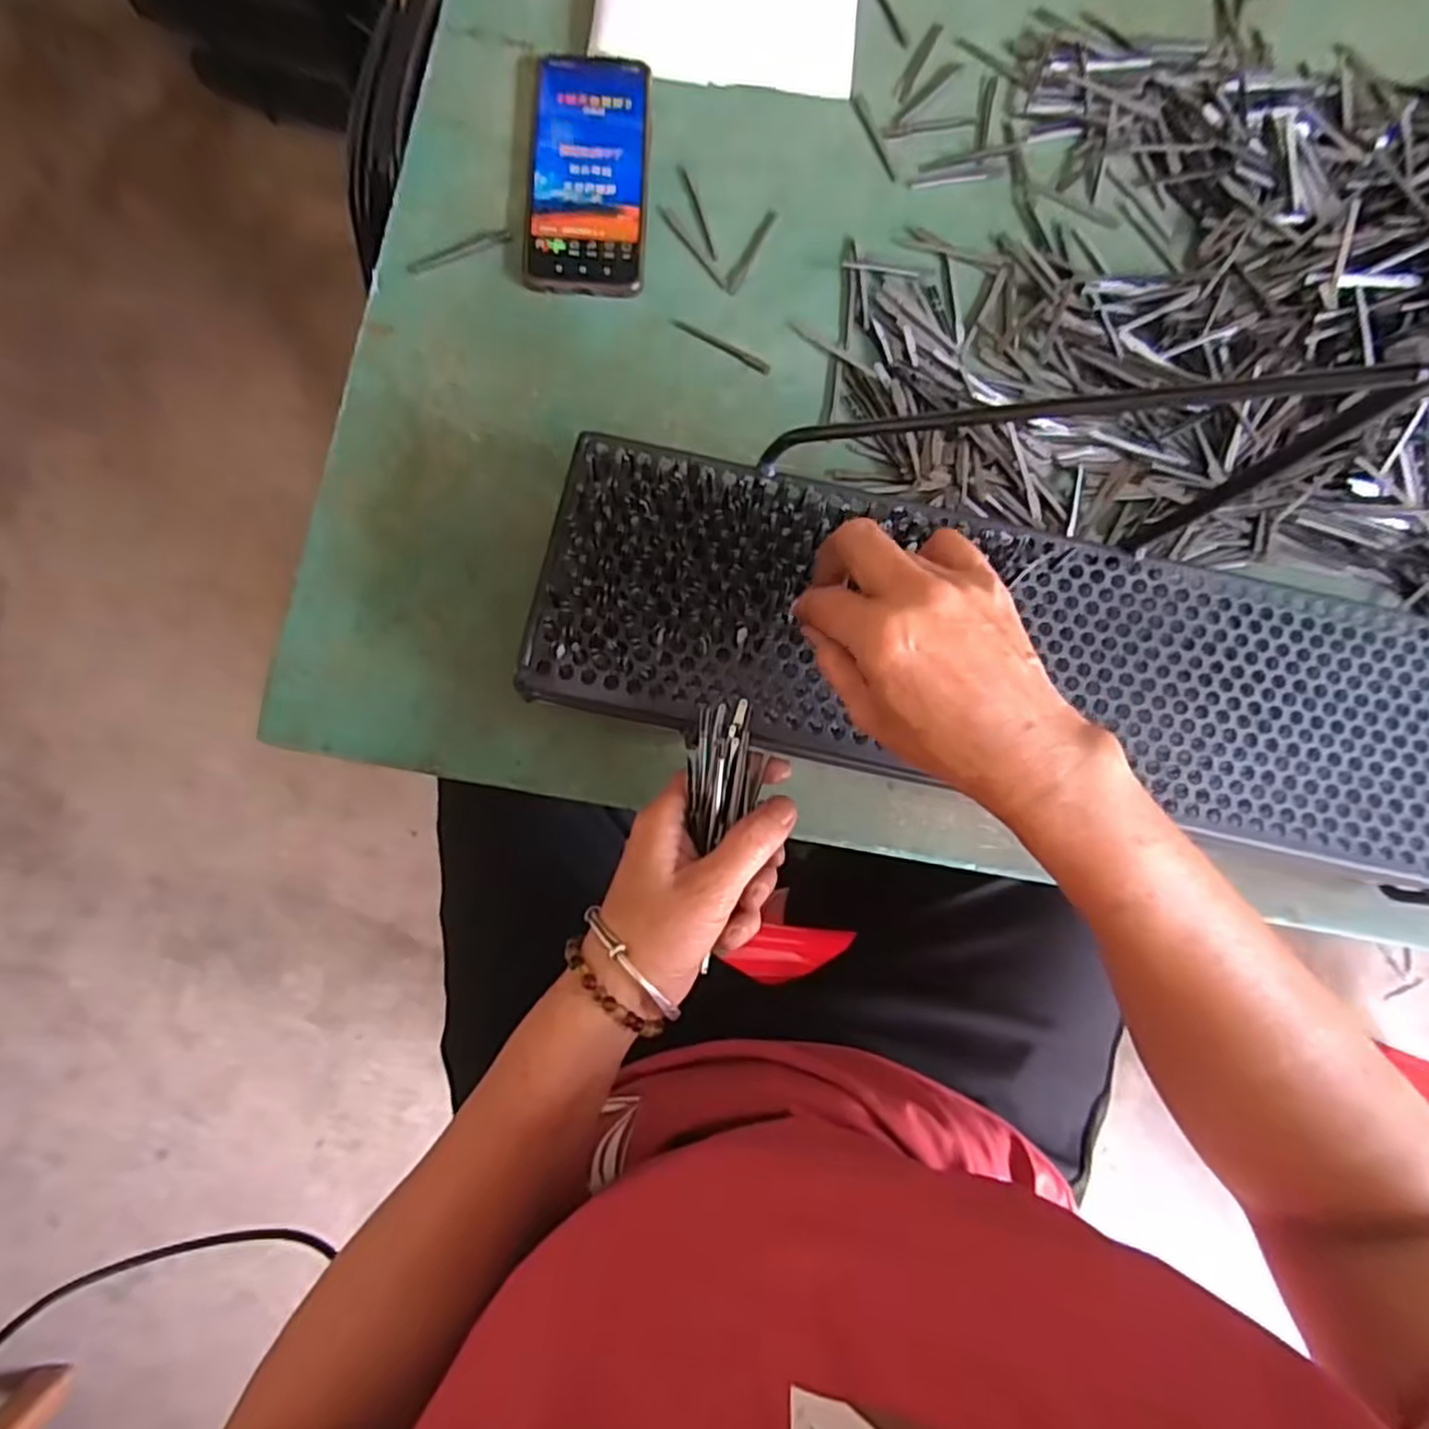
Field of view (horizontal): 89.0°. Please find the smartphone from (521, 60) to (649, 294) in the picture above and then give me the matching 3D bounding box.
[{"bbox_3d":[-0.081,-0.350,0.471,0.074,0.010,0.161,3,83,-2],"label":"smartphone"}]

